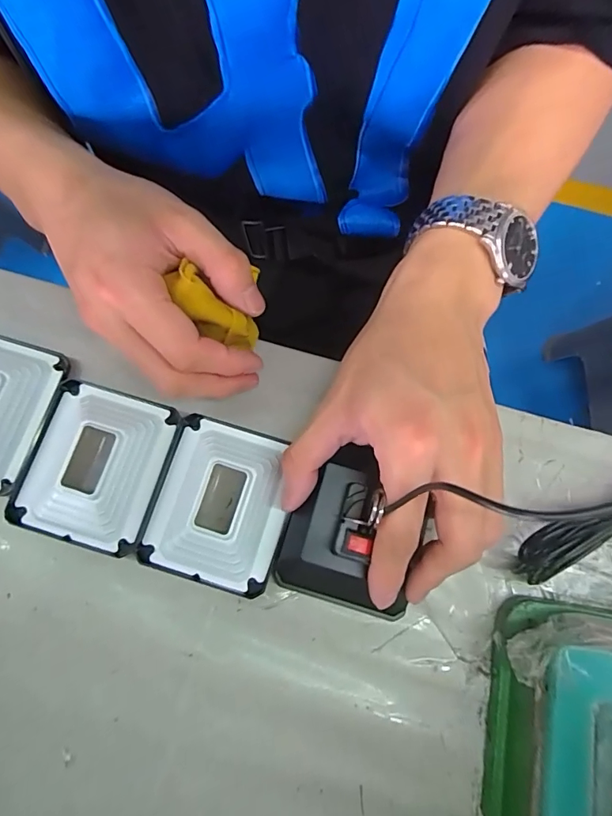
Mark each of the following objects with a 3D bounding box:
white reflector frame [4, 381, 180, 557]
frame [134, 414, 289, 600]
[{"bbox_3d":[-0.112,0.029,0.237,0.069,0.017,0.079,17,76,3],"label":"white reflector frame"},{"bbox_3d":[-0.044,0.049,0.236,0.068,0.016,0.081,16,76,2],"label":"frame"}]

